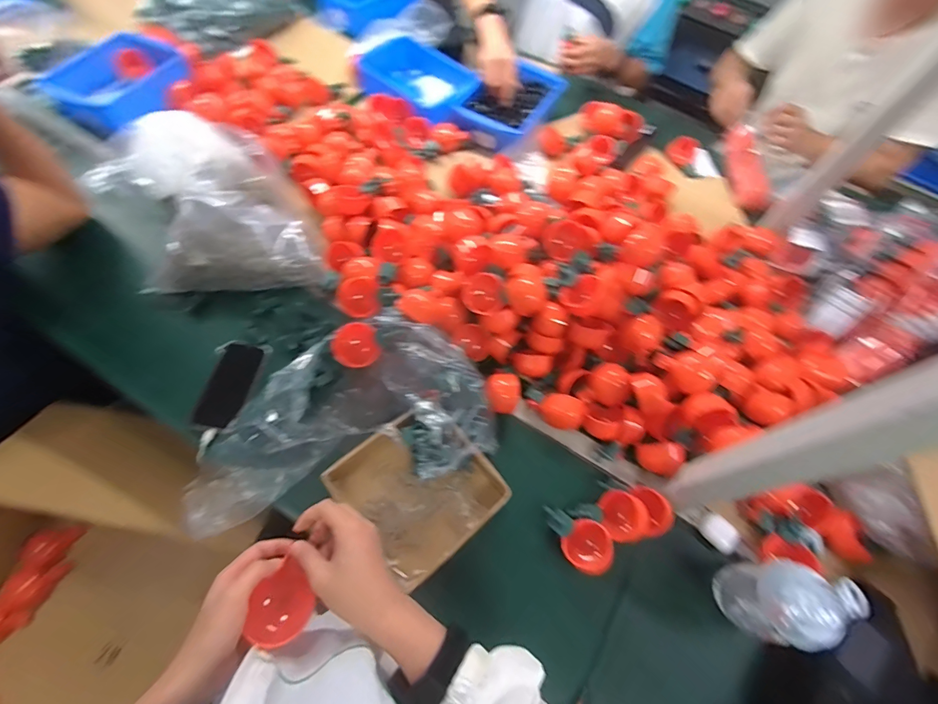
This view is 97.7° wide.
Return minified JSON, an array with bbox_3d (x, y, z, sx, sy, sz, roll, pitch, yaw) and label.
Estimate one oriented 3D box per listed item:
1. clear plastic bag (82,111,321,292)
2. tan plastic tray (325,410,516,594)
[{"bbox_3d":[-0.488,-0.279,0.769,0.316,0.146,0.484,-32,70,-19],"label":"clear plastic bag"},{"bbox_3d":[-0.070,0.189,0.578,0.182,0.042,0.193,-38,72,-22],"label":"tan plastic tray"}]

